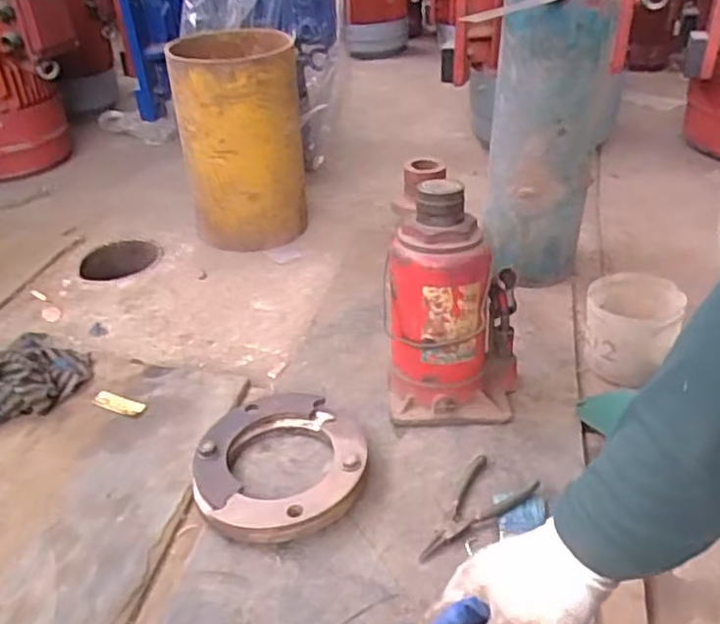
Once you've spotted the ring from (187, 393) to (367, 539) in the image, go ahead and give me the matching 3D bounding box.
[{"bbox_3d":[-0.090,0.169,0.752,0.187,0.049,0.205,-1,34,1],"label":"ring"}]

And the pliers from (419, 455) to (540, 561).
[{"bbox_3d":[0.112,0.205,0.689,0.143,0.018,0.075,-30,43,-35],"label":"pliers"}]

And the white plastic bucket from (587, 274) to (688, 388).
[{"bbox_3d":[0.367,0.021,0.898,0.122,0.103,0.110,9,35,16],"label":"white plastic bucket"}]

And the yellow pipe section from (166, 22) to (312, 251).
[{"bbox_3d":[-0.214,-0.315,1.223,0.215,0.337,0.206,-5,34,-5],"label":"yellow pipe section"}]

